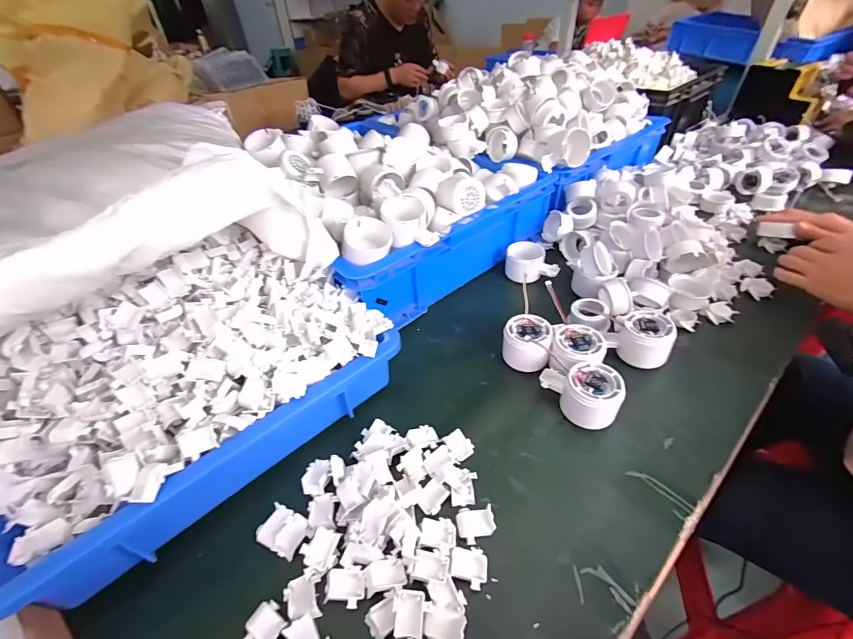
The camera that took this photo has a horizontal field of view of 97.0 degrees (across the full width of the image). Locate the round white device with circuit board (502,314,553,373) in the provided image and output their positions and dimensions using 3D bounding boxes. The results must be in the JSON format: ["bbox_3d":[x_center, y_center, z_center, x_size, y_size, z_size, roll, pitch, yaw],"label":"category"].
[{"bbox_3d":[0.125,0.032,0.476,0.057,0.051,0.062,7,43,12],"label":"round white device with circuit board"}]

